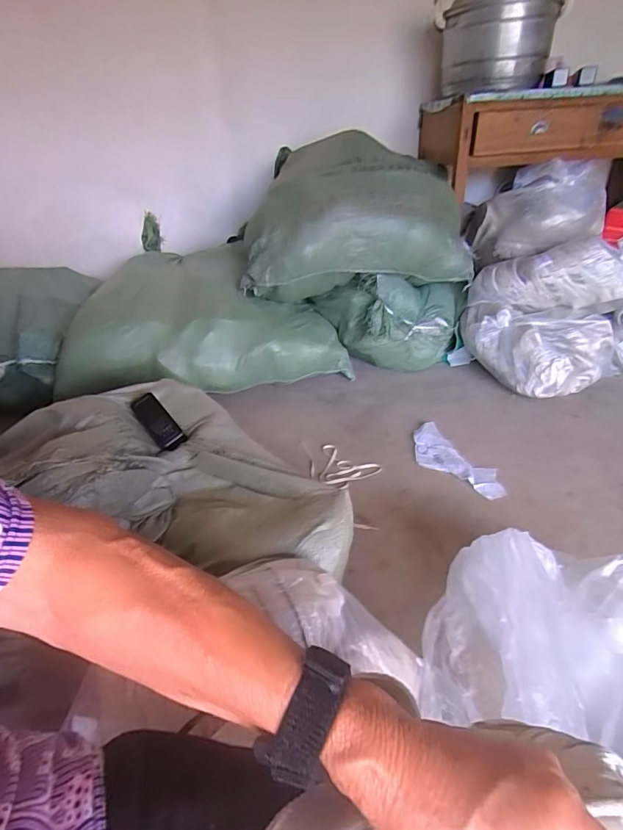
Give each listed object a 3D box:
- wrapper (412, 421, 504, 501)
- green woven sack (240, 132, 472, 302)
[{"bbox_3d":[0.361,0.115,1.104,0.129,0.020,0.307,-22,37,-26],"label":"wrapper"},{"bbox_3d":[0.126,-0.709,1.555,0.759,0.424,0.543,-6,33,-3],"label":"green woven sack"}]

